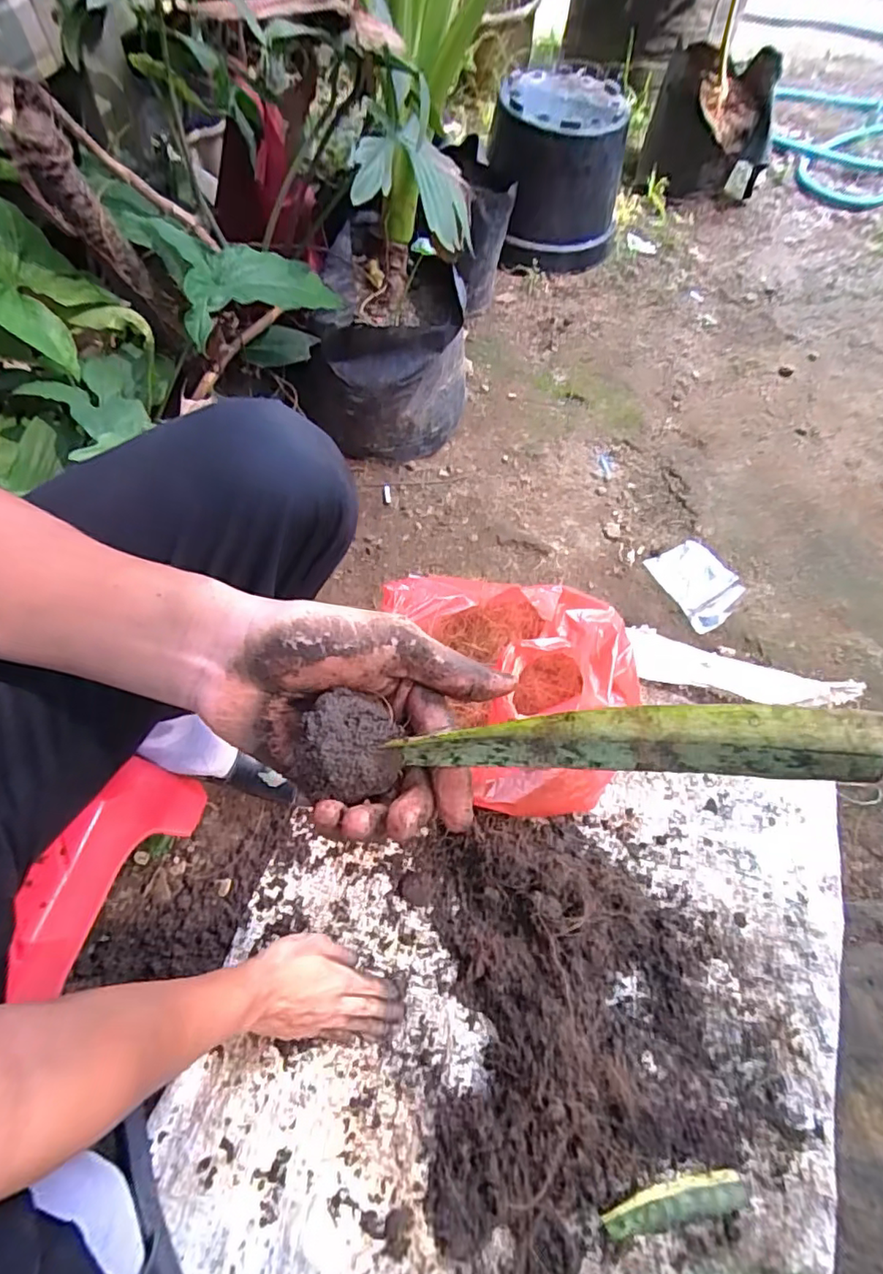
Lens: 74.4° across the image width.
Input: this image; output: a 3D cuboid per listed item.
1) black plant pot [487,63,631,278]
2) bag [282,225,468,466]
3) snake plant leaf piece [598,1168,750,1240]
[{"bbox_3d":[0.231,-0.908,1.151,0.255,0.238,0.319,12,64,-1],"label":"black plant pot"},{"bbox_3d":[-0.071,-0.436,0.900,0.218,0.215,0.253,9,62,0],"label":"bag"},{"bbox_3d":[0.213,0.519,0.532,0.130,0.011,0.031,-8,66,-10],"label":"snake plant leaf piece"}]

